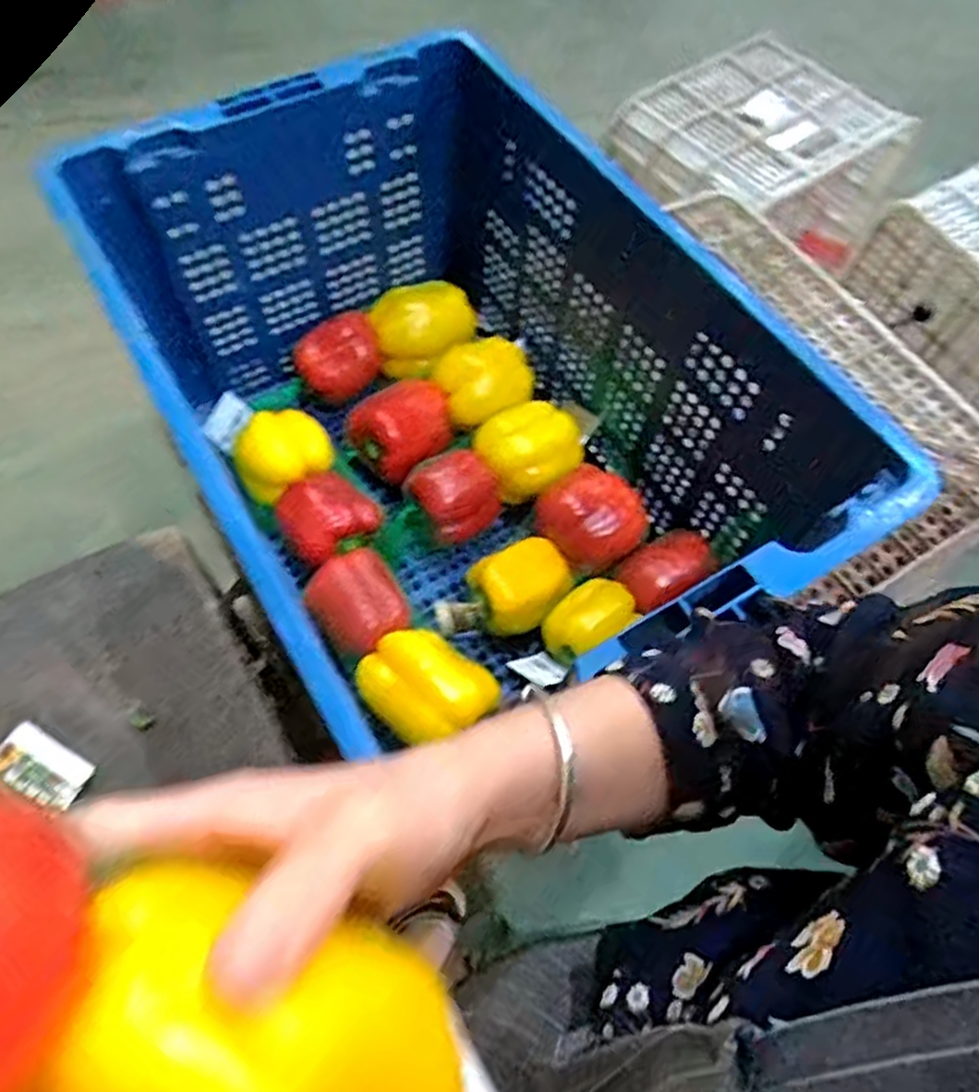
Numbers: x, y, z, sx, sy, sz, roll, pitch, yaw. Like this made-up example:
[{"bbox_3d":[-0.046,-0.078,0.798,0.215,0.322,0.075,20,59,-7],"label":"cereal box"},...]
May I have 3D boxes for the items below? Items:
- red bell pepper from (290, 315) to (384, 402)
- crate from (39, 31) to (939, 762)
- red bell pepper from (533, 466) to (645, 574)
[{"bbox_3d":[-0.160,-0.203,0.797,0.093,0.062,0.061,-32,69,-15],"label":"red bell pepper"},{"bbox_3d":[-0.033,-0.113,0.659,0.391,0.317,0.565,-26,68,-13],"label":"crate"},{"bbox_3d":[0.095,-0.027,0.717,0.106,0.072,0.083,40,70,16],"label":"red bell pepper"}]

